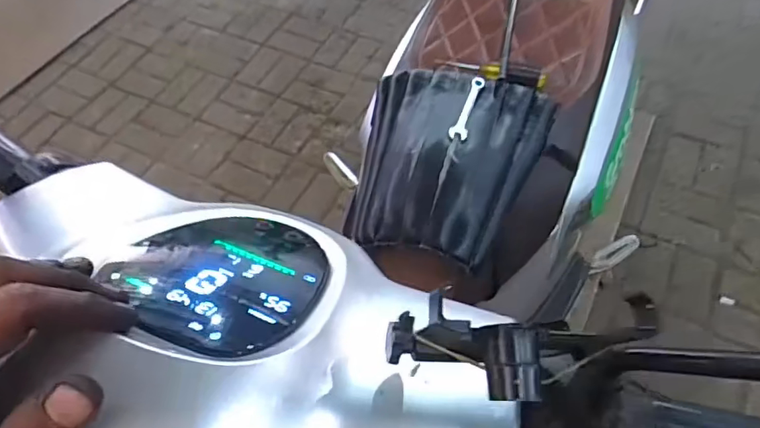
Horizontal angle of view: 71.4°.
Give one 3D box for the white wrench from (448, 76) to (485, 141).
[{"bbox_3d":[0.123,-0.149,0.739,0.024,0.005,0.129,15,58,14],"label":"white wrench"}]

